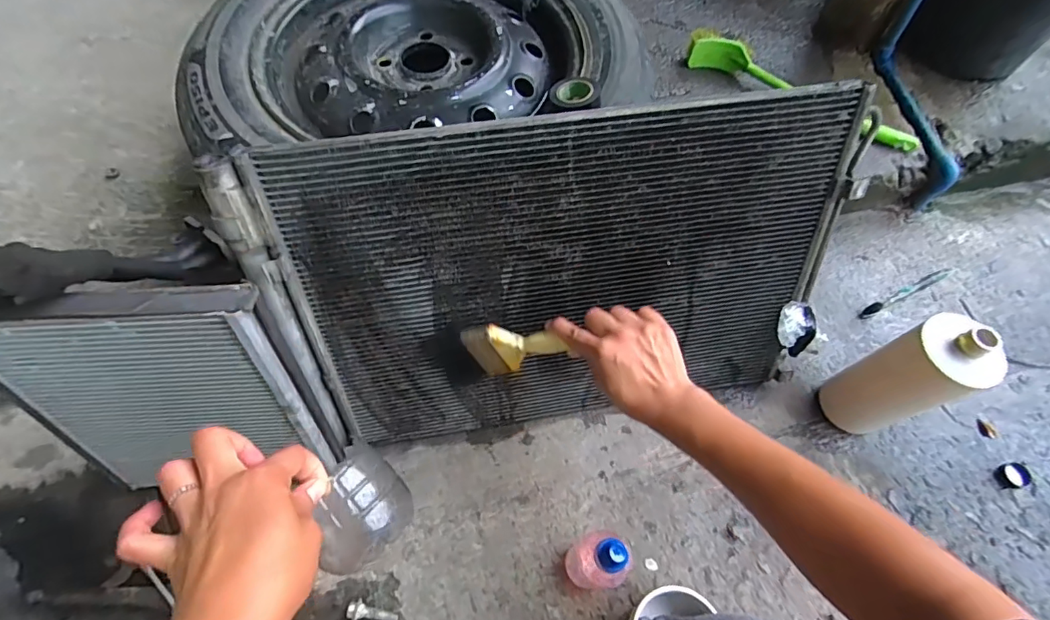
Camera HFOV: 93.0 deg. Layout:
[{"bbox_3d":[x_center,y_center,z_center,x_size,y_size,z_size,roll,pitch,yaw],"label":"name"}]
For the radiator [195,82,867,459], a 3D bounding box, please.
[{"bbox_3d":[0.041,-0.017,0.532,0.574,0.381,0.021,-10,41,-4],"label":"radiator"}]

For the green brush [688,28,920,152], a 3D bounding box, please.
[{"bbox_3d":[0.441,-0.356,0.797,0.383,0.058,0.062,28,65,14],"label":"green brush"}]

